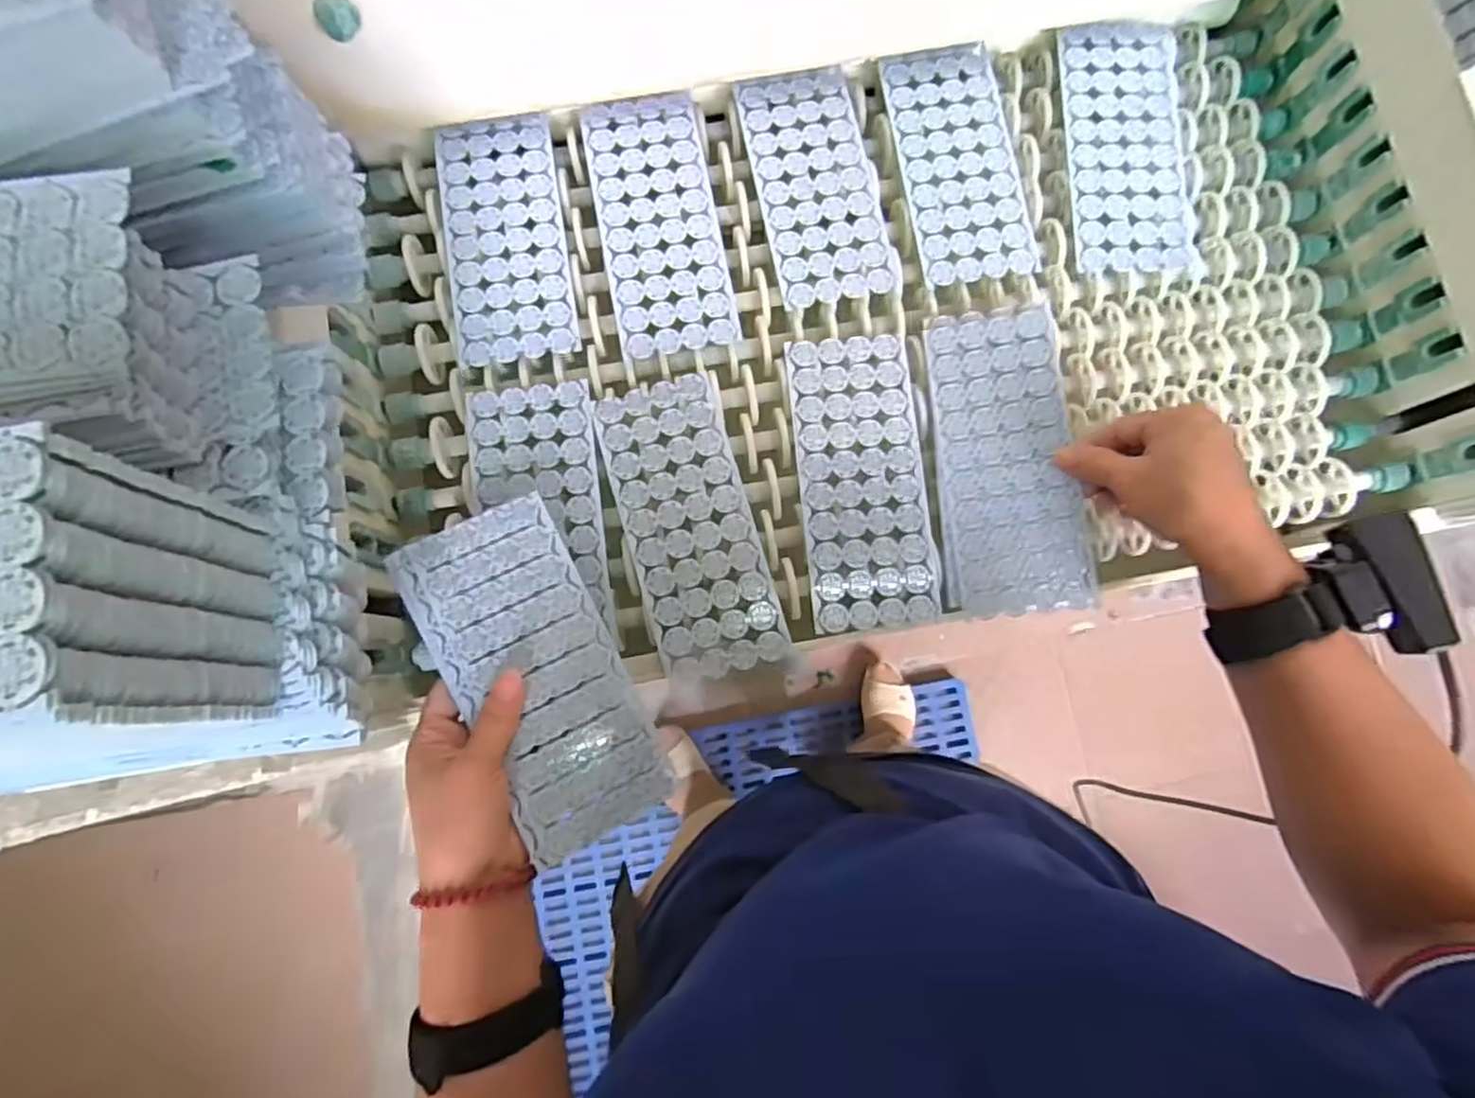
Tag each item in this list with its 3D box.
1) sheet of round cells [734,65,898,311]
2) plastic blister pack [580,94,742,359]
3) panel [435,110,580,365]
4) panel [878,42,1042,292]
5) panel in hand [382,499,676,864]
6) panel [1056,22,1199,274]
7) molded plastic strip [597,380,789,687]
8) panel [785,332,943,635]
[{"bbox_3d":[0.057,-0.265,0.521,0.084,0.007,0.182,-12,81,-2],"label":"sheet of round cells"},{"bbox_3d":[-0.056,-0.235,0.514,0.081,0.005,0.197,-11,81,-2],"label":"plastic blister pack"},{"bbox_3d":[-0.165,-0.223,0.509,0.082,0.004,0.187,-9,81,-2],"label":"panel"},{"bbox_3d":[0.161,-0.284,0.524,0.084,0.004,0.185,-10,81,-2],"label":"panel"},{"bbox_3d":[-0.115,0.069,0.419,0.090,0.020,0.198,-30,82,-5],"label":"panel in hand"},{"bbox_3d":[0.289,-0.301,0.534,0.092,0.007,0.196,0,81,0],"label":"panel"},{"bbox_3d":[-0.031,-0.017,0.476,0.082,0.004,0.198,-16,81,-3],"label":"molded plastic strip"},{"bbox_3d":[0.083,-0.048,0.484,0.082,0.004,0.199,-6,81,-1],"label":"panel"}]

